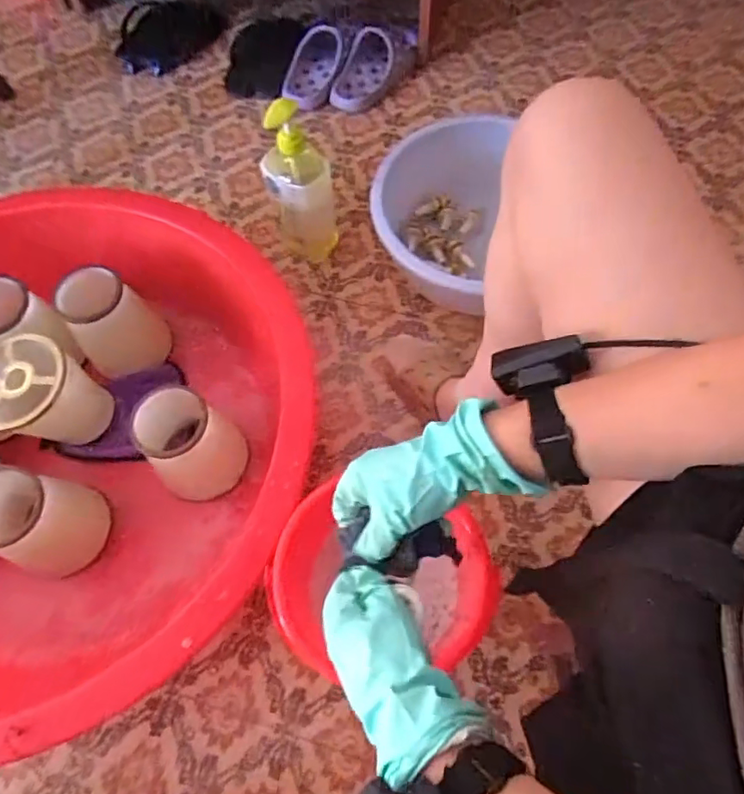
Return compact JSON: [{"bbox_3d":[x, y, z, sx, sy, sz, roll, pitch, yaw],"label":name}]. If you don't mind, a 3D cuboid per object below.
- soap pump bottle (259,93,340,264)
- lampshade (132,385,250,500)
[{"bbox_3d":[-0.107,-0.307,0.843,0.098,0.290,0.057,-12,65,-2],"label":"soap pump bottle"},{"bbox_3d":[-0.232,0.064,0.732,0.095,0.150,0.118,34,71,17],"label":"lampshade"}]

